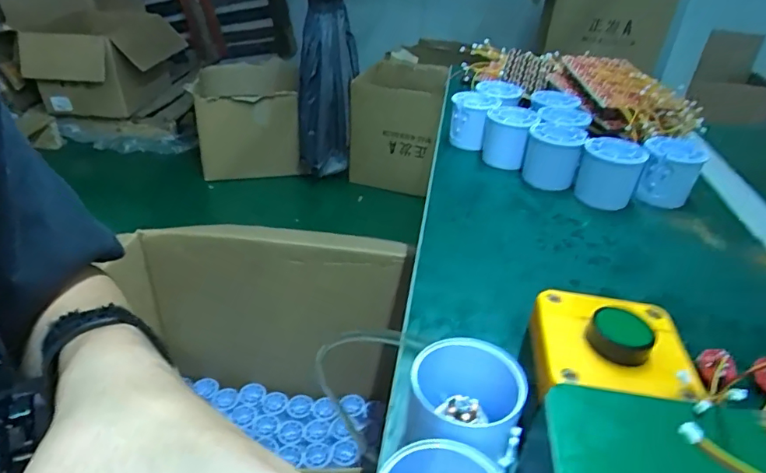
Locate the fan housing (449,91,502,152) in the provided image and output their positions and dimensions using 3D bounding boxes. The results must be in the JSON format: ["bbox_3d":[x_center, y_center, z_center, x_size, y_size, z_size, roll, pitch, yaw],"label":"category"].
[{"bbox_3d":[0.104,-0.133,0.567,0.049,0.055,0.050,15,35,16],"label":"fan housing"}]

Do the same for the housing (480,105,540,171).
[{"bbox_3d":[0.138,-0.108,0.534,0.056,0.054,0.062,15,35,16],"label":"housing"}]

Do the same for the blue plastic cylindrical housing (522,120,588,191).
[{"bbox_3d":[0.173,-0.082,0.501,0.051,0.055,0.048,13,35,14],"label":"blue plastic cylindrical housing"}]

